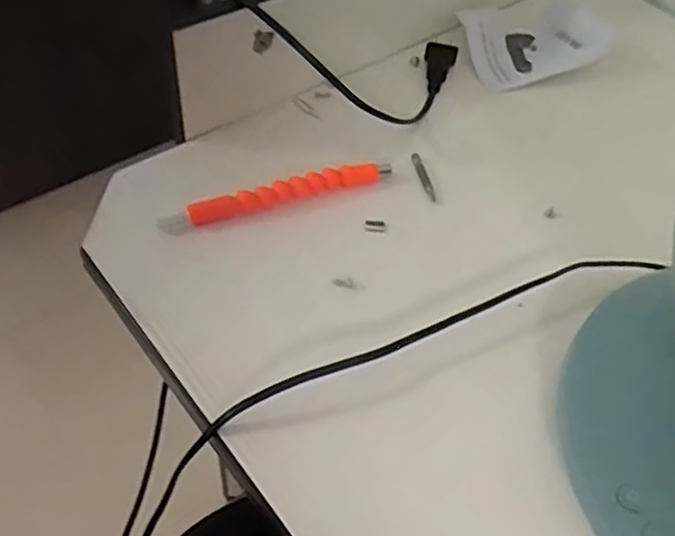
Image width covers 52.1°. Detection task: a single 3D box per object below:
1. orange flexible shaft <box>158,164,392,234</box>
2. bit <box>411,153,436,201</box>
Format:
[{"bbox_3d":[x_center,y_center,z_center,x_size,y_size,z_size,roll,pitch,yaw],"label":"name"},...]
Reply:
[{"bbox_3d":[-0.041,-0.054,0.494,0.168,0.011,0.018,-17,55,-18],"label":"orange flexible shaft"},{"bbox_3d":[0.065,-0.068,0.517,0.009,0.006,0.050,-9,53,-13],"label":"bit"}]

